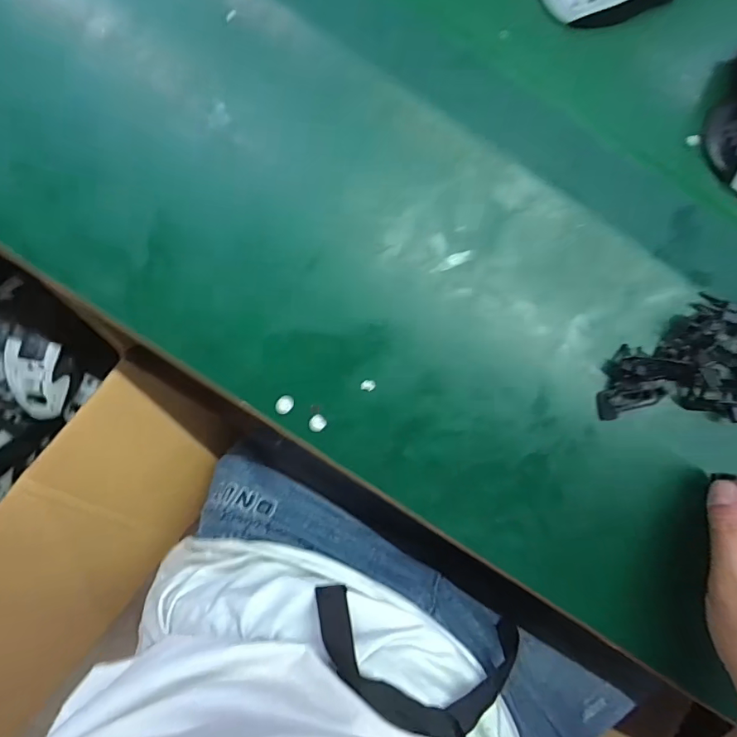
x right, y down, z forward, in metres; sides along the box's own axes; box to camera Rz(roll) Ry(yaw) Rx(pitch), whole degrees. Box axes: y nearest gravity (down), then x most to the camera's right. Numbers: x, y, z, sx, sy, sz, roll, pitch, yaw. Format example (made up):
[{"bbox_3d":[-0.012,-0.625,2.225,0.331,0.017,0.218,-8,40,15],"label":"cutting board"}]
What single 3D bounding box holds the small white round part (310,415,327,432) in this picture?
[{"bbox_3d":[-0.036,0.039,0.336,0.011,0.004,0.012,0,87,-4],"label":"small white round part"}]

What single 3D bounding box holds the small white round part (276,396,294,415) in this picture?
[{"bbox_3d":[-0.059,0.025,0.335,0.011,0.004,0.014,44,85,-1],"label":"small white round part"}]

